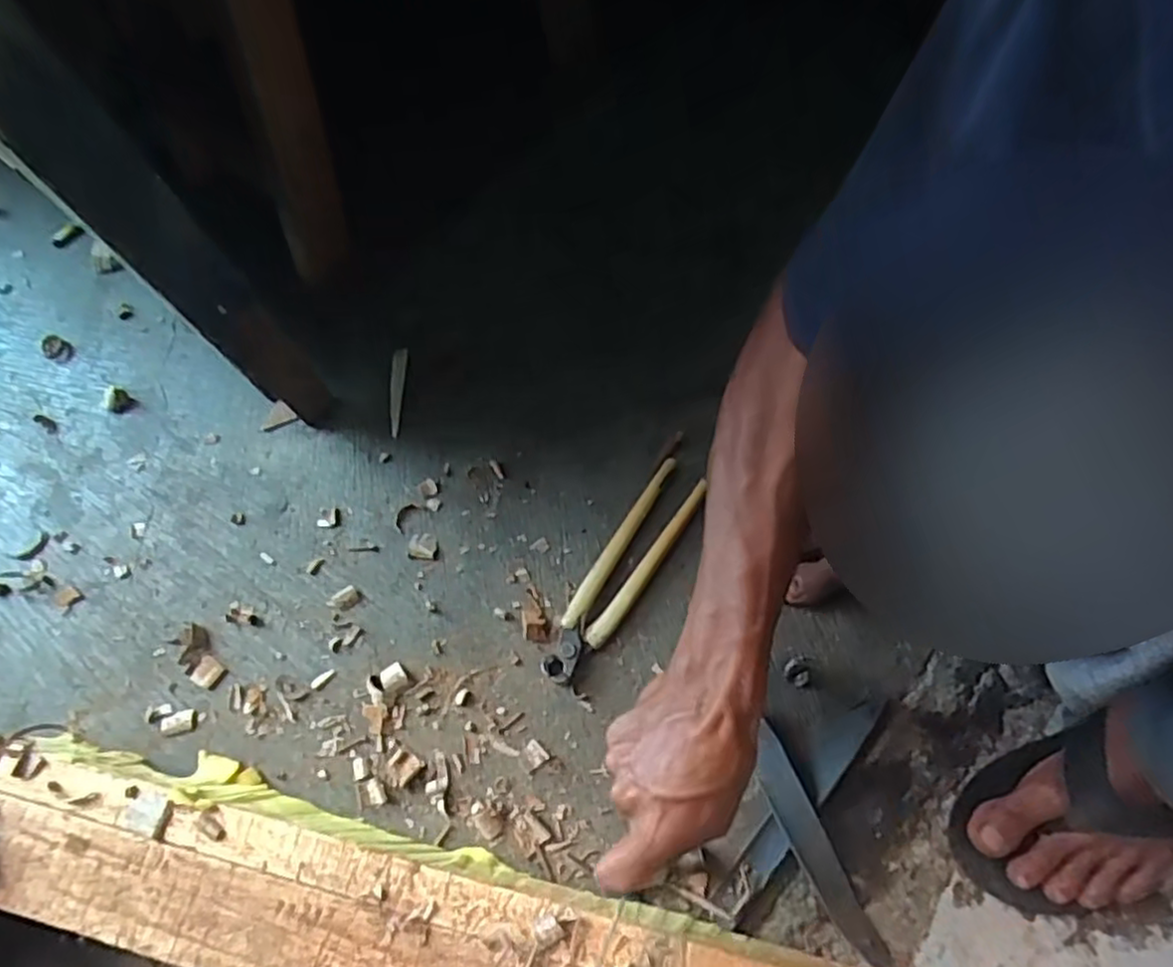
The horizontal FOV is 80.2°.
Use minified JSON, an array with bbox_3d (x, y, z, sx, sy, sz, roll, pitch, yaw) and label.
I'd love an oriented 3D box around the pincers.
[{"bbox_3d":[0.030,0.076,0.619,0.047,0.026,0.218,33,72,13],"label":"pincers"}]

